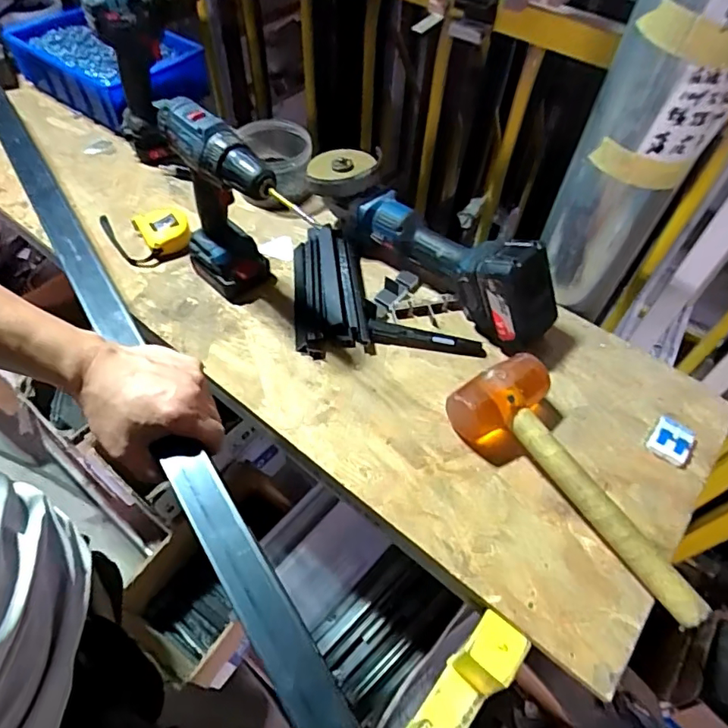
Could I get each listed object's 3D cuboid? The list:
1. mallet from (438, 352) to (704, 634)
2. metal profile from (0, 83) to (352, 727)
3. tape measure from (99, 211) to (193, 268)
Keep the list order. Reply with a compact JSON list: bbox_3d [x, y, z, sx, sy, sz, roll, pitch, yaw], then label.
[{"bbox_3d":[0.212,0.113,0.499,0.111,0.063,0.274,-30,62,-22],"label":"mallet"},{"bbox_3d":[-0.255,-0.038,0.523,0.034,0.023,1.086,-28,61,-21],"label":"metal profile"},{"bbox_3d":[-0.298,-0.183,0.708,0.108,0.035,0.145,-22,59,-18],"label":"tape measure"}]

